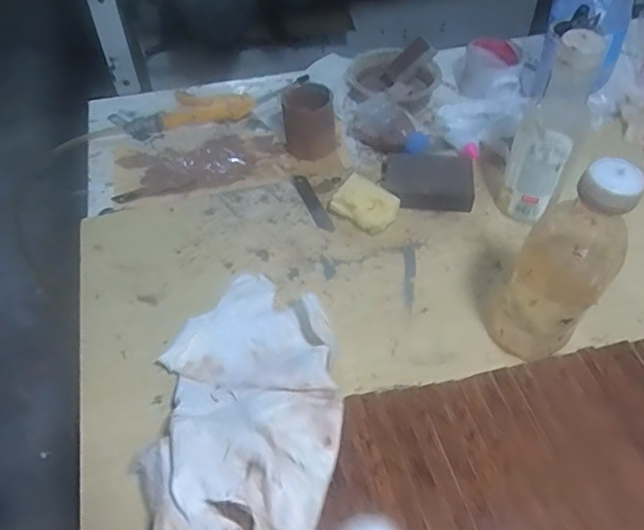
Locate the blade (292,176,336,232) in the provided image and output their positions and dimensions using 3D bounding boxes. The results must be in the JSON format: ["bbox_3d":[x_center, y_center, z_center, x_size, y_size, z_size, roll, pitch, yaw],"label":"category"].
[{"bbox_3d":[-0.010,-0.072,0.672,0.018,0.006,0.088,-20,56,-13],"label":"blade"}]

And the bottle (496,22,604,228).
[{"bbox_3d":[0.223,-0.130,0.585,0.060,0.203,0.058,12,52,11],"label":"bottle"}]

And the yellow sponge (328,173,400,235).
[{"bbox_3d":[0.047,-0.068,0.651,0.072,0.034,0.046,29,57,22],"label":"yellow sponge"}]

